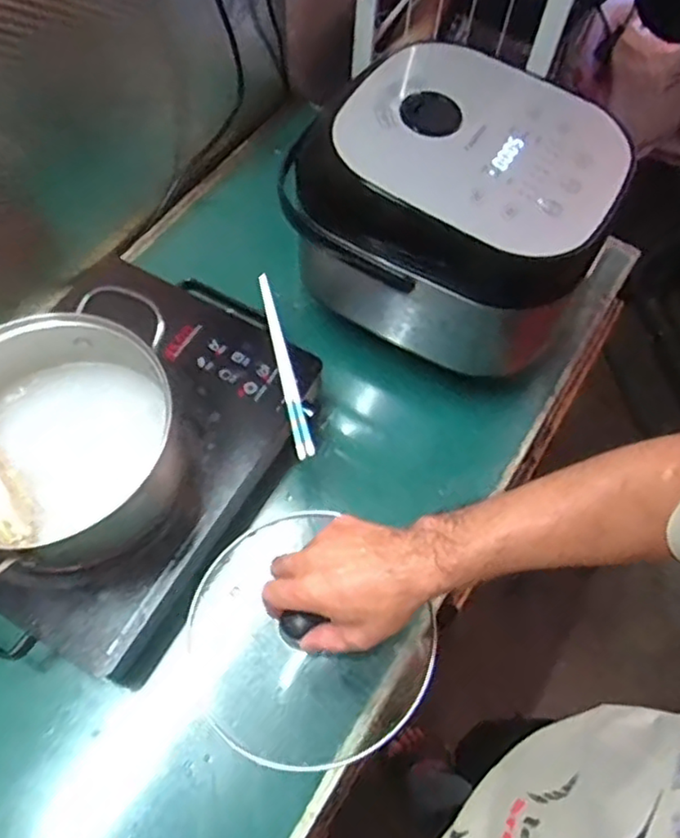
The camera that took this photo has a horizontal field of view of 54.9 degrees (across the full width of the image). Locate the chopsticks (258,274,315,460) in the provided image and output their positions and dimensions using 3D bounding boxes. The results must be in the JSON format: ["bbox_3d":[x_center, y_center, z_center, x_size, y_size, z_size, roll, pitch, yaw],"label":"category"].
[{"bbox_3d":[-0.064,-0.064,0.725,0.017,0.015,0.236,-12,64,-9],"label":"chopsticks"}]

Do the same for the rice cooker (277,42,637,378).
[{"bbox_3d":[0.122,-0.229,0.719,0.312,0.192,0.261,34,66,14],"label":"rice cooker"}]

